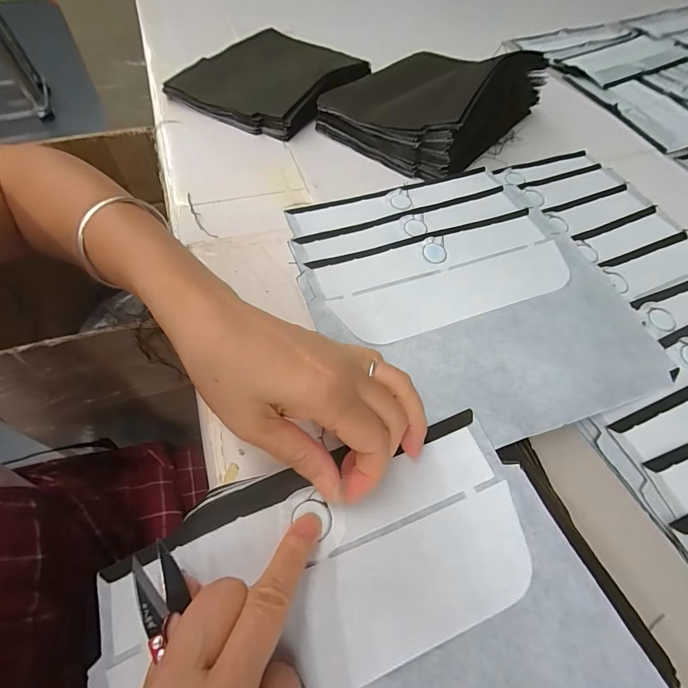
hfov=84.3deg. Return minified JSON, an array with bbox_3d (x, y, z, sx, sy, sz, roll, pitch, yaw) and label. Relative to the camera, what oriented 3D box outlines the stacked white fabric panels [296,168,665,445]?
[{"bbox_3d":[0.098,-0.054,0.325,0.248,0.014,0.273,-16,60,-12],"label":"stacked white fabric panels"}]

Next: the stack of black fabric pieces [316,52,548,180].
[{"bbox_3d":[0.114,-0.338,0.502,0.210,0.087,0.244,36,63,18],"label":"stack of black fabric pieces"}]

